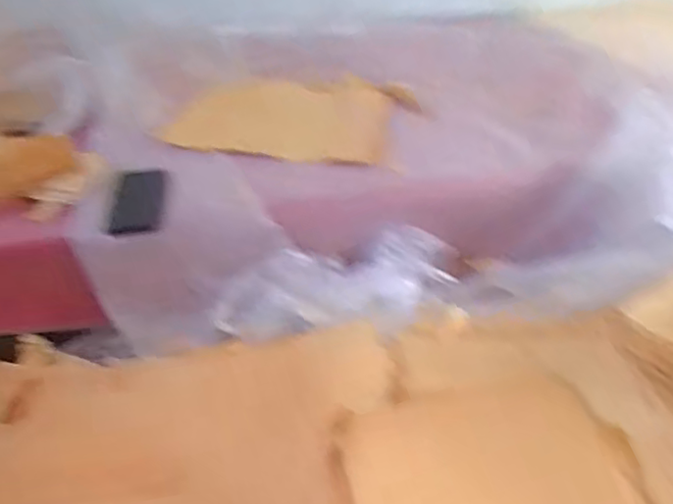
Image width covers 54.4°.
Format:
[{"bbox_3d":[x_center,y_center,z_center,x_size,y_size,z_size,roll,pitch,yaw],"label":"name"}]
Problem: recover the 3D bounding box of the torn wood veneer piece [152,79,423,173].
[{"bbox_3d":[-0.101,-0.260,1.290,0.484,0.177,0.077,0,36,3],"label":"torn wood veneer piece"}]

